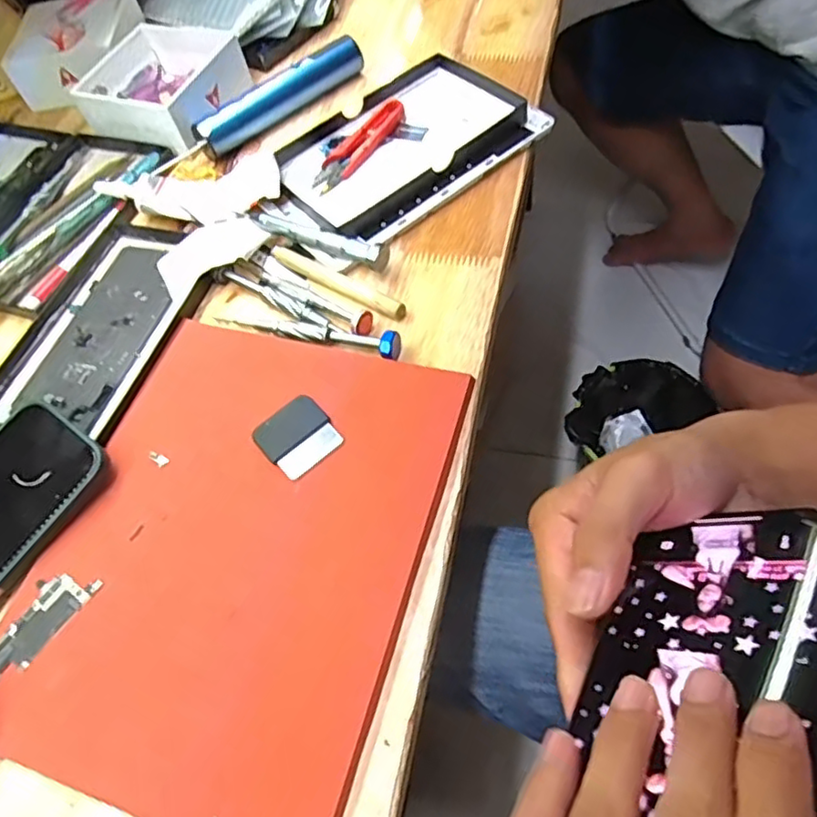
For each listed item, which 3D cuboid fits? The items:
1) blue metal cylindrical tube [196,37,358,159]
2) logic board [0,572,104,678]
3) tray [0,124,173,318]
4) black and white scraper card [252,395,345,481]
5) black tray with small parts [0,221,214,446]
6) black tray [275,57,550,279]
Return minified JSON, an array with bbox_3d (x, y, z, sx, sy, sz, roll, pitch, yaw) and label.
[{"bbox_3d":[-0.103,-0.255,0.501,0.150,0.023,0.032,-41,62,-16],"label":"blue metal cylindrical tube"},{"bbox_3d":[-0.189,0.109,0.308,0.026,0.004,0.071,30,68,23],"label":"logic board"},{"bbox_3d":[-0.314,-0.161,0.491,0.191,0.033,0.180,17,63,18],"label":"tray"},{"bbox_3d":[-0.062,0.015,0.346,0.039,0.004,0.042,-40,62,-15],"label":"black and white scraper card"},{"bbox_3d":[-0.204,-0.054,0.418,0.106,0.015,0.173,15,63,17],"label":"black tray with small parts"},{"bbox_3d":[-0.011,-0.190,0.462,0.197,0.015,0.125,-40,67,-12],"label":"black tray"}]

